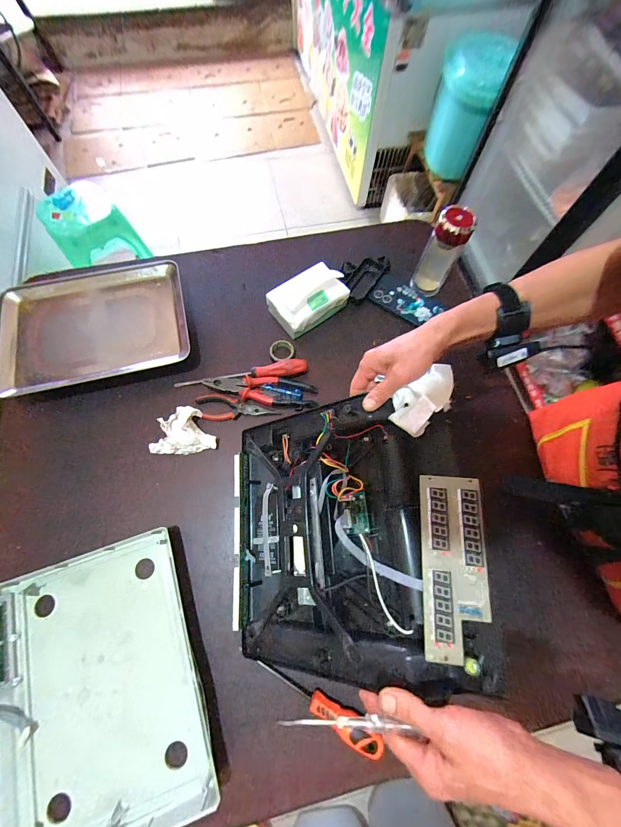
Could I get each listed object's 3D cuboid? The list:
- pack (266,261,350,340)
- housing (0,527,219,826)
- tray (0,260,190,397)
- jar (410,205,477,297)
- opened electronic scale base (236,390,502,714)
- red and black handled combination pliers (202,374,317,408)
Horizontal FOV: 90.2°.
[{"bbox_3d":[-0.005,-0.234,0.628,0.145,0.068,0.100,-37,75,-14],"label":"pack"},{"bbox_3d":[-0.326,0.379,0.409,0.327,0.077,0.343,-18,72,-8],"label":"housing"},{"bbox_3d":[-0.410,-0.167,0.603,0.338,0.060,0.250,-11,71,-6],"label":"tray"},{"bbox_3d":[0.258,-0.314,0.614,0.067,0.152,0.063,1,70,-2],"label":"jar"},{"bbox_3d":[0.035,0.146,0.404,0.330,0.071,0.331,-15,68,29],"label":"opened electronic scale base"},{"bbox_3d":[-0.092,-0.044,0.577,0.202,0.020,0.054,5,70,0],"label":"red and black handled combination pliers"}]

